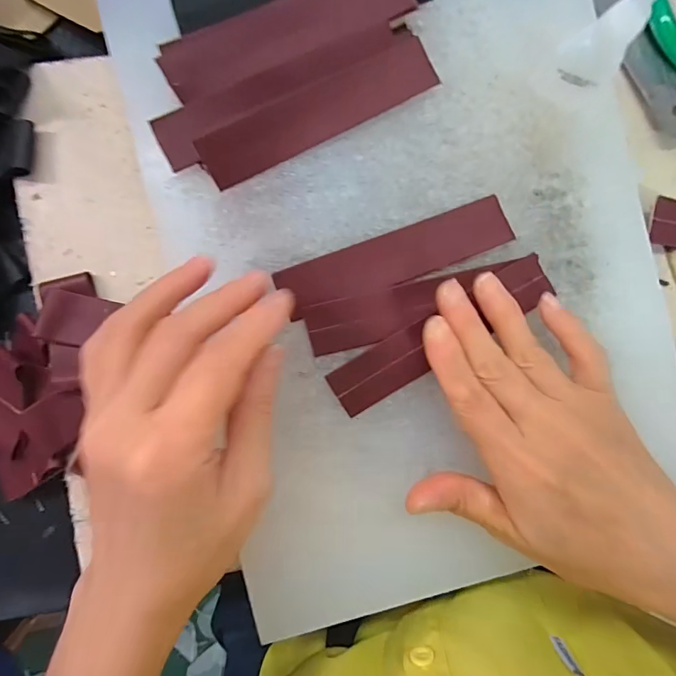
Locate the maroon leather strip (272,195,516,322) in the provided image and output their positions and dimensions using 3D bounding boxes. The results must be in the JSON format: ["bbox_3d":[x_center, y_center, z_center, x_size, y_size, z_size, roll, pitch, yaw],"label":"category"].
[{"bbox_3d":[0.031,-0.042,0.216,0.122,0.006,0.027,-21,92,-4],"label":"maroon leather strip"}]

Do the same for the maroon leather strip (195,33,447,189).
[{"bbox_3d":[-0.010,-0.115,0.214,0.124,0.008,0.025,-29,113,-4],"label":"maroon leather strip"}]

